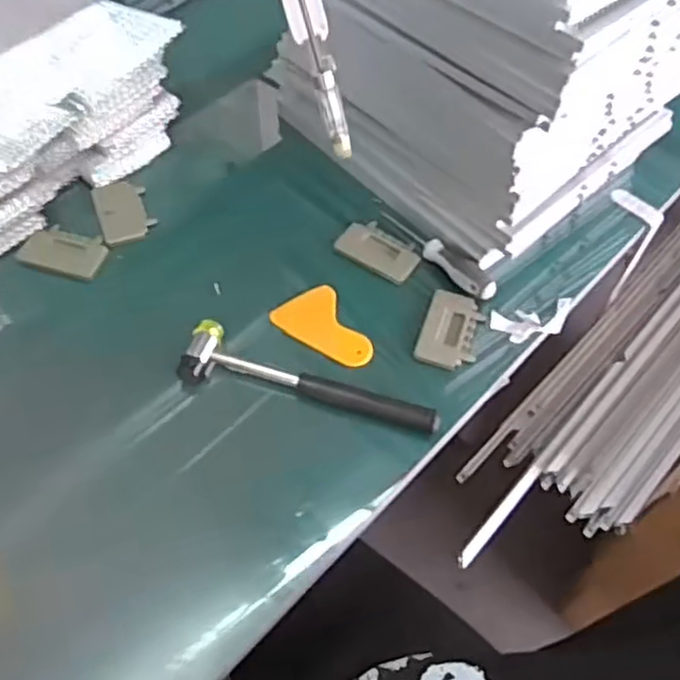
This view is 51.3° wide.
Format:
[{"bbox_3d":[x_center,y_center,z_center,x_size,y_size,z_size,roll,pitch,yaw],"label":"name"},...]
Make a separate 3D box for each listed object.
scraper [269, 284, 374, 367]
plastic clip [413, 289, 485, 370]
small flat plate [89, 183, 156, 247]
[{"bbox_3d":[-0.017,-0.010,0.708,0.069,0.007,0.102,-28,61,-19],"label":"scraper"},{"bbox_3d":[0.110,-0.009,0.702,0.054,0.018,0.086,16,57,9],"label":"plastic clip"},{"bbox_3d":[-0.237,-0.140,0.778,0.056,0.011,0.075,-19,76,-12],"label":"small flat plate"}]

